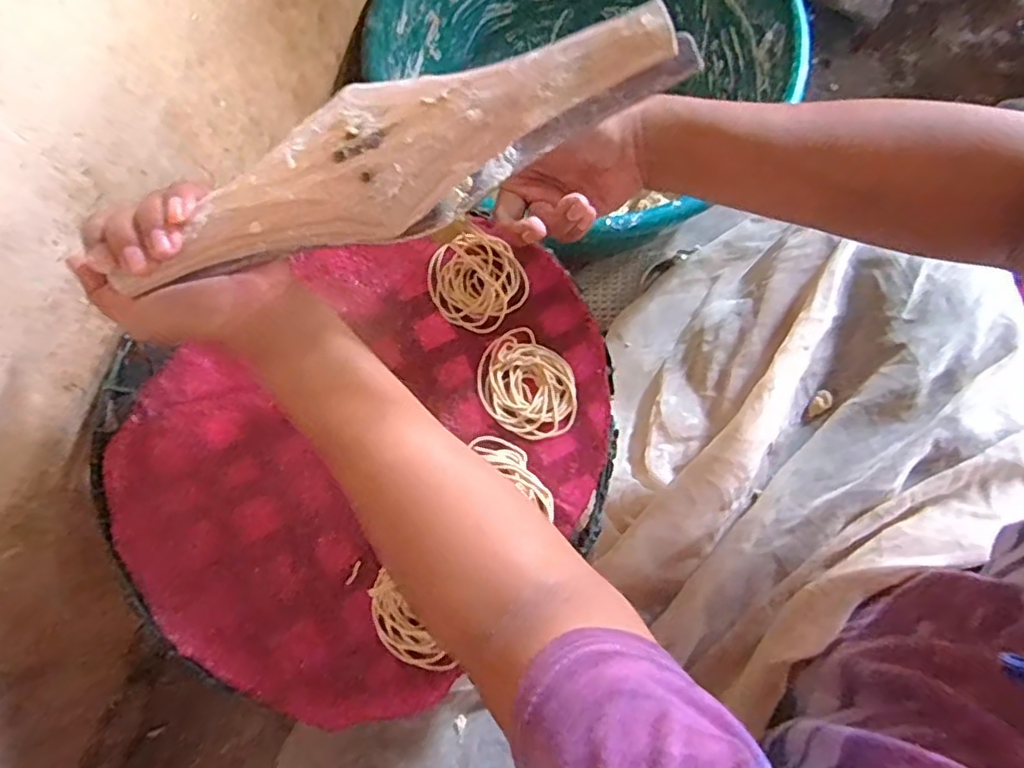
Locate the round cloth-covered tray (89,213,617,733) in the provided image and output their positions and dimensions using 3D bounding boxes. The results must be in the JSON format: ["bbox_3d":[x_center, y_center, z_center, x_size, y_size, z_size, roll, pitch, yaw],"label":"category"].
[{"bbox_3d":[-0.092,0.046,0.434,0.344,0.022,0.296,-28,75,-6],"label":"round cloth-covered tray"}]

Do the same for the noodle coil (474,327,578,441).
[{"bbox_3d":[0.010,0.001,0.441,0.060,0.007,0.078,-43,77,-10],"label":"noodle coil"}]

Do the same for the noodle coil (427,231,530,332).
[{"bbox_3d":[-0.027,-0.076,0.466,0.066,0.014,0.070,-42,76,-9],"label":"noodle coil"}]

